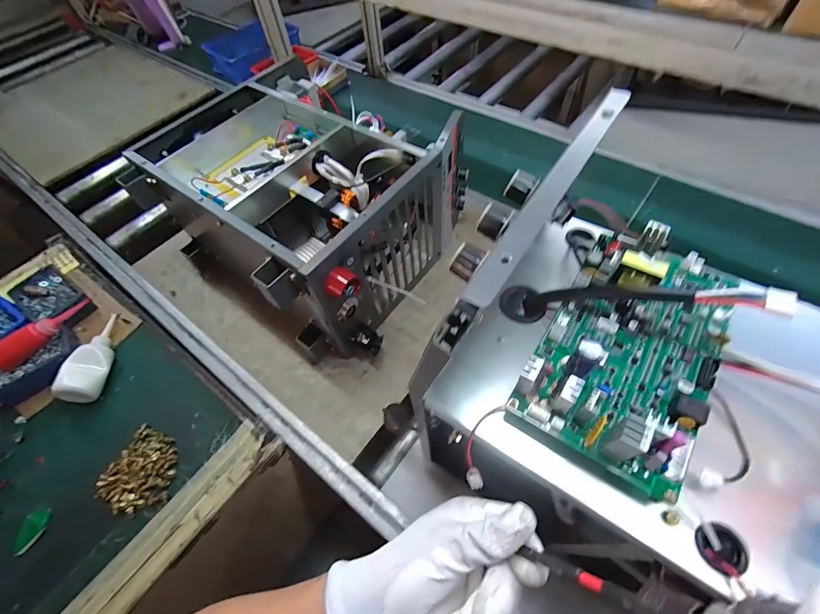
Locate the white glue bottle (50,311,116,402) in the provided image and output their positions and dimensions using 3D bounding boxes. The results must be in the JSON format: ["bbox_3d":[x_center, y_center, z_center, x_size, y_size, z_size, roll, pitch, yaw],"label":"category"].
[{"bbox_3d":[-0.571,0.080,0.664,0.046,0.057,0.176,-5,57,1],"label":"white glue bottle"}]

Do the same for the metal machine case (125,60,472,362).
[{"bbox_3d":[-0.194,-0.218,0.708,0.518,0.220,0.441,31,65,22],"label":"metal machine case"}]

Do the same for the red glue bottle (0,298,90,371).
[{"bbox_3d":[-0.670,0.052,0.664,0.180,0.051,0.046,-35,61,-3],"label":"red glue bottle"}]

